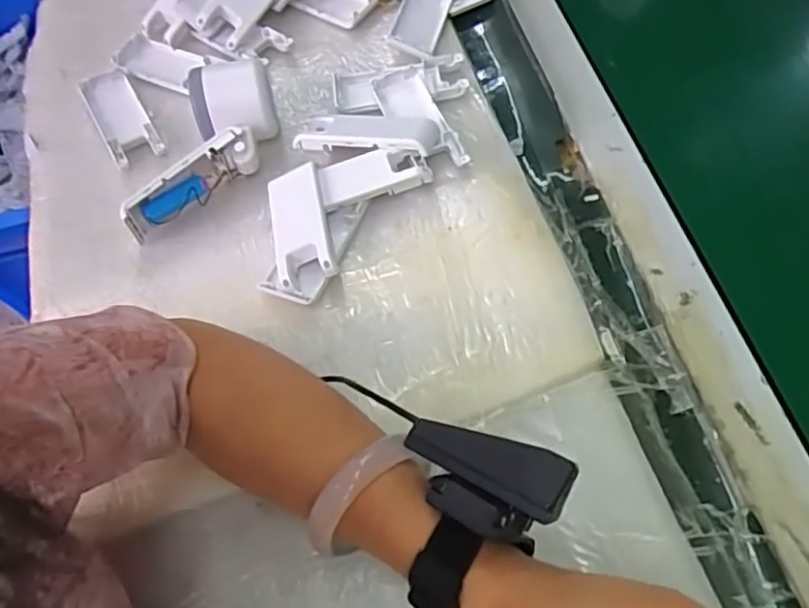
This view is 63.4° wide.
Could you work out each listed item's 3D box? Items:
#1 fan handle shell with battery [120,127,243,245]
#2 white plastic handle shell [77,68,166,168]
[{"bbox_3d":[-0.152,-0.083,0.457,0.097,0.030,0.020,-40,65,-16],"label":"fan handle shell with battery"},{"bbox_3d":[-0.228,-0.152,0.523,0.039,0.014,0.109,-29,62,-11],"label":"white plastic handle shell"}]

